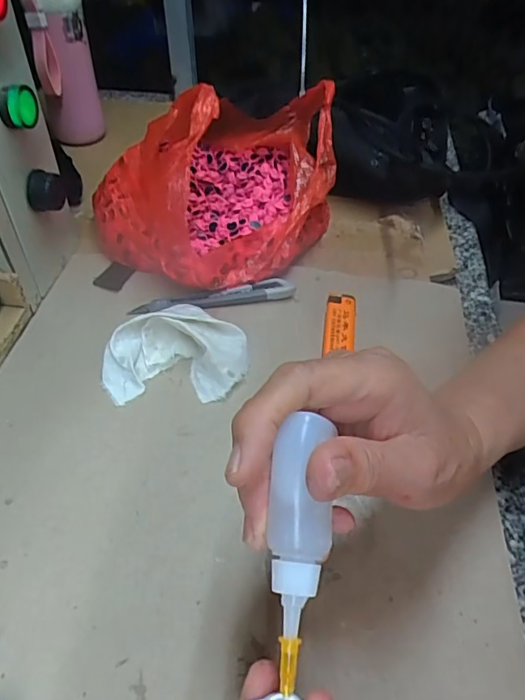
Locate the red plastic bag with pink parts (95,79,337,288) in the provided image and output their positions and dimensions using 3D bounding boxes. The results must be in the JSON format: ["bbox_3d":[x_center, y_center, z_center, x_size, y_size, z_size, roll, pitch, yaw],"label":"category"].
[{"bbox_3d":[-0.042,-0.155,0.450,0.190,0.125,0.192,34,55,27],"label":"red plastic bag with pink parts"}]

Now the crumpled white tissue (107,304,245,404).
[{"bbox_3d":[-0.063,-0.001,0.382,0.104,0.038,0.074,-1,47,-1],"label":"crumpled white tissue"}]

